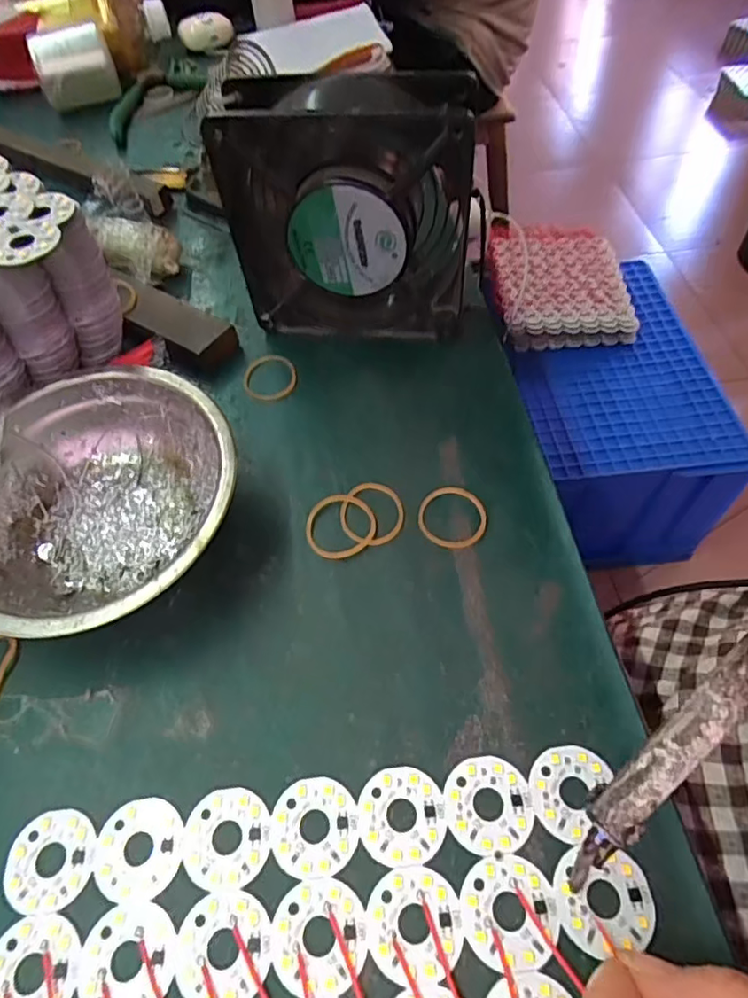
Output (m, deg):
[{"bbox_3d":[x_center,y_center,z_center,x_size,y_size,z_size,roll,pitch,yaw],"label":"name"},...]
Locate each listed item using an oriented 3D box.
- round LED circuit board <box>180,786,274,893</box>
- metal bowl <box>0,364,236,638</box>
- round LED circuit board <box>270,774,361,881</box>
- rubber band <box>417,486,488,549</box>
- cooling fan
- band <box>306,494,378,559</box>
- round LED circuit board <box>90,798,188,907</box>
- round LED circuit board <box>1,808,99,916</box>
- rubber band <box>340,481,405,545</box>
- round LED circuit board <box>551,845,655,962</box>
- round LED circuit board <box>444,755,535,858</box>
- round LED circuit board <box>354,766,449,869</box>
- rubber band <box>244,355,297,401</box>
[{"bbox_3d":[-0.051,0.118,0.199,0.030,0.004,0.030,-2,57,3],"label":"round LED circuit board"},{"bbox_3d":[-0.119,0.003,0.254,0.115,0.043,0.124,-2,57,3],"label":"metal bowl"},{"bbox_3d":[-0.021,0.114,0.199,0.030,0.004,0.031,-2,57,3],"label":"round LED circuit board"},{"bbox_3d":[0.037,0.007,0.266,0.031,0.004,0.033,6,58,8],"label":"rubber band"},{"bbox_3d":[-0.011,-0.145,0.299,0.119,0.122,0.047,5,57,7],"label":"cooling fan"},{"bbox_3d":[-0.016,0.012,0.265,0.034,0.004,0.031,-2,57,3],"label":"band"},{"bbox_3d":[-0.082,0.121,0.198,0.031,0.004,0.030,0,56,0],"label":"round LED circuit board"},{"bbox_3d":[-0.113,0.126,0.199,0.031,0.004,0.030,-2,57,3],"label":"round LED circuit board"},{"bbox_3d":[-0.001,0.005,0.269,0.030,0.004,0.034,-2,57,2],"label":"rubber band"},{"bbox_3d":[0.074,0.129,0.184,0.031,0.004,0.027,2,57,5],"label":"round LED circuit board"},{"bbox_3d":[0.040,0.107,0.200,0.030,0.004,0.030,-2,57,3],"label":"round LED circuit board"},{"bbox_3d":[0.010,0.110,0.200,0.031,0.004,0.030,-2,57,3],"label":"round LED circuit board"},{"bbox_3d":[-0.059,-0.070,0.325,0.030,0.005,0.034,-19,55,-1],"label":"rubber band"}]

